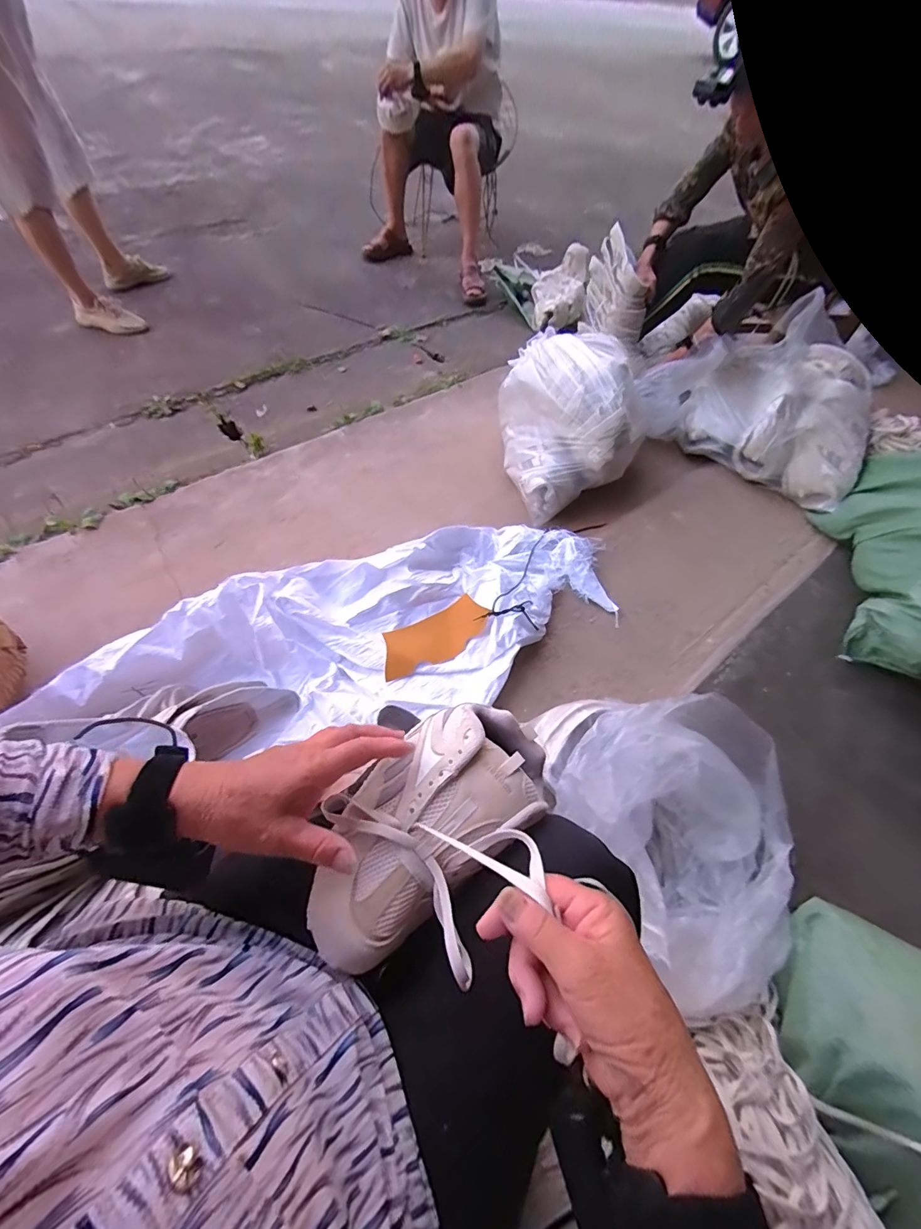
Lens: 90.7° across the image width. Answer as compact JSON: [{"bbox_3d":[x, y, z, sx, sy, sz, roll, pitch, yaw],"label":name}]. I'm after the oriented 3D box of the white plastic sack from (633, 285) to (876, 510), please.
[{"bbox_3d":[0.895,-0.632,1.326,0.615,0.319,0.433,39,62,18],"label":"white plastic sack"}]

